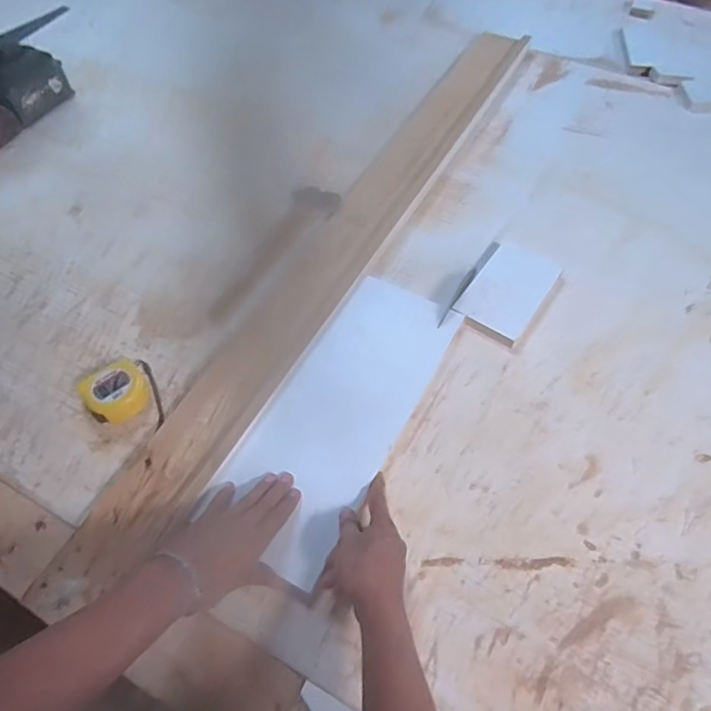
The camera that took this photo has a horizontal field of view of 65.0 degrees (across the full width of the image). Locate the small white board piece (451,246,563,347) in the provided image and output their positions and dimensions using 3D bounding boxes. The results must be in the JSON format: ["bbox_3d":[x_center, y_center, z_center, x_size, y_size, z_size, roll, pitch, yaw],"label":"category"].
[{"bbox_3d":[0.220,-0.090,0.813,0.100,0.012,0.161,30,63,19],"label":"small white board piece"}]

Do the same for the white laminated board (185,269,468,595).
[{"bbox_3d":[-0.017,0.067,0.708,0.165,0.016,0.405,22,60,15],"label":"white laminated board"}]

